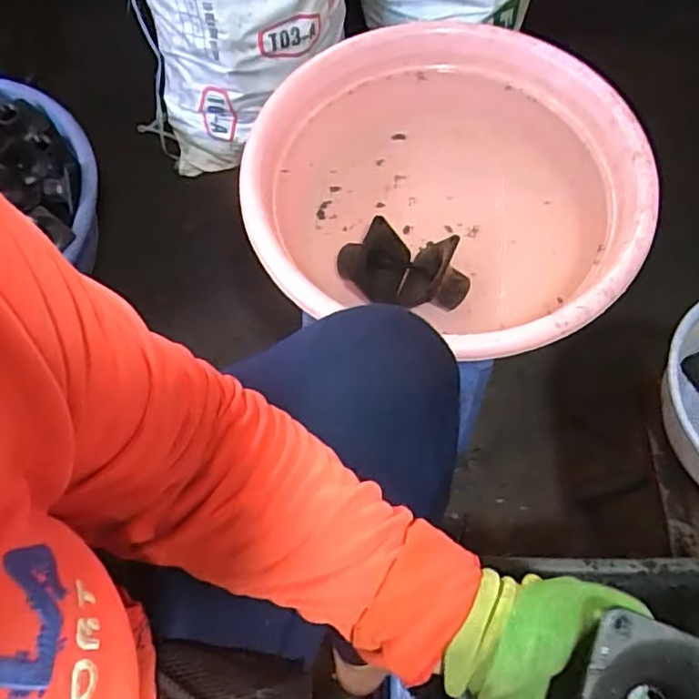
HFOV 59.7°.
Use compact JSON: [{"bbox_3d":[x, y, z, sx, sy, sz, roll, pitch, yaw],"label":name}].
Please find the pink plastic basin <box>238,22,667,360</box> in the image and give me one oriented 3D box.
[{"bbox_3d":[0.114,-0.179,0.711,0.416,0.131,0.398,0,66,0],"label":"pink plastic basin"}]

